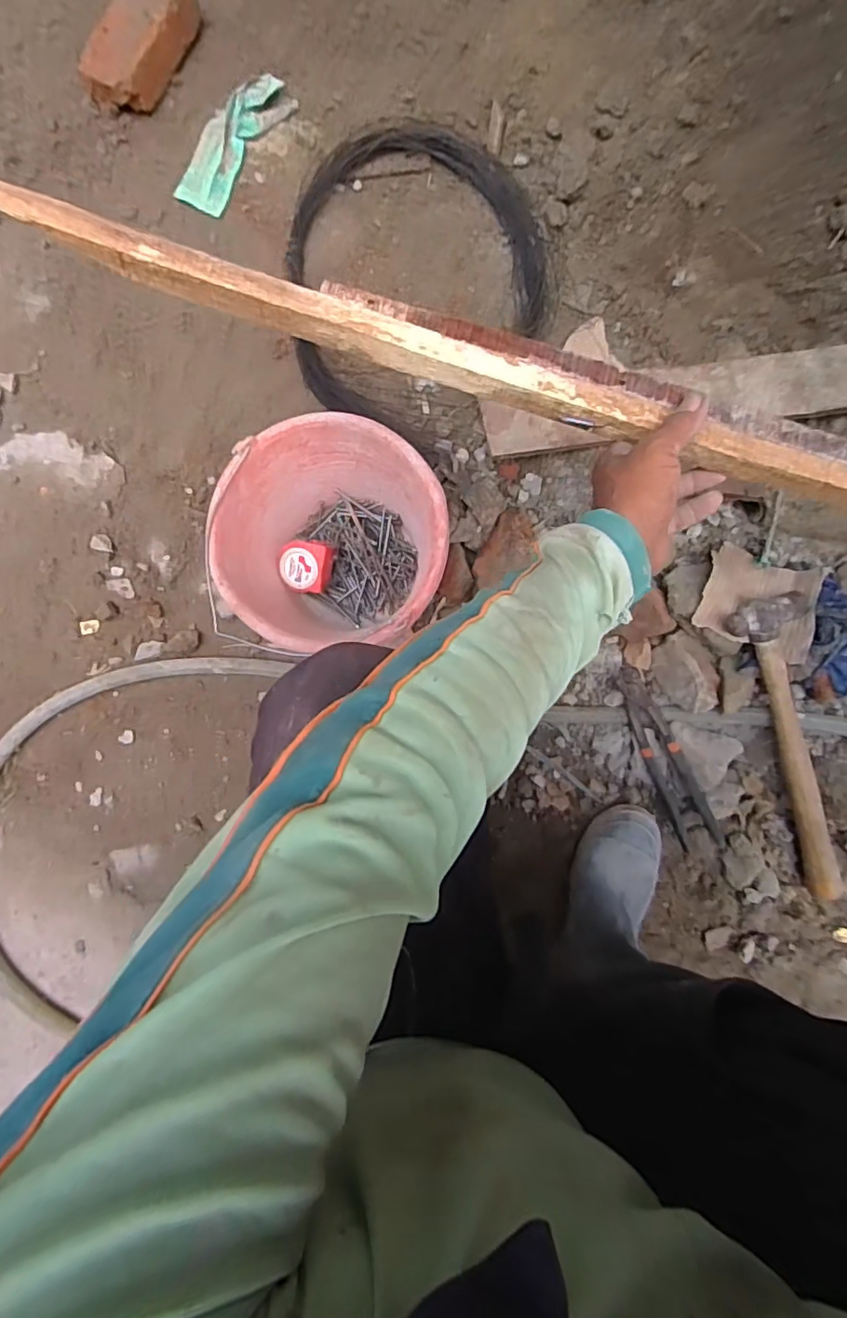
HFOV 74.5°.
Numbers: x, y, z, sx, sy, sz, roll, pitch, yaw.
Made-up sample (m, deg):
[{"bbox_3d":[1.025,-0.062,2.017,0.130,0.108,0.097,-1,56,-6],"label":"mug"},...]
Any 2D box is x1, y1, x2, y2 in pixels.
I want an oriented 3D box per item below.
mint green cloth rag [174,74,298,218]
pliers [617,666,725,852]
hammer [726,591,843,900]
[{"bbox_3d":[-0.248,-0.670,0.722,0.072,0.019,0.191,33,89,-2],"label":"mint green cloth rag"},{"bbox_3d":[0.284,0.120,0.653,0.050,0.040,0.228,-26,93,-1],"label":"pliers"},{"bbox_3d":[0.424,0.090,0.621,0.098,0.044,0.330,-18,92,-1],"label":"hammer"}]

